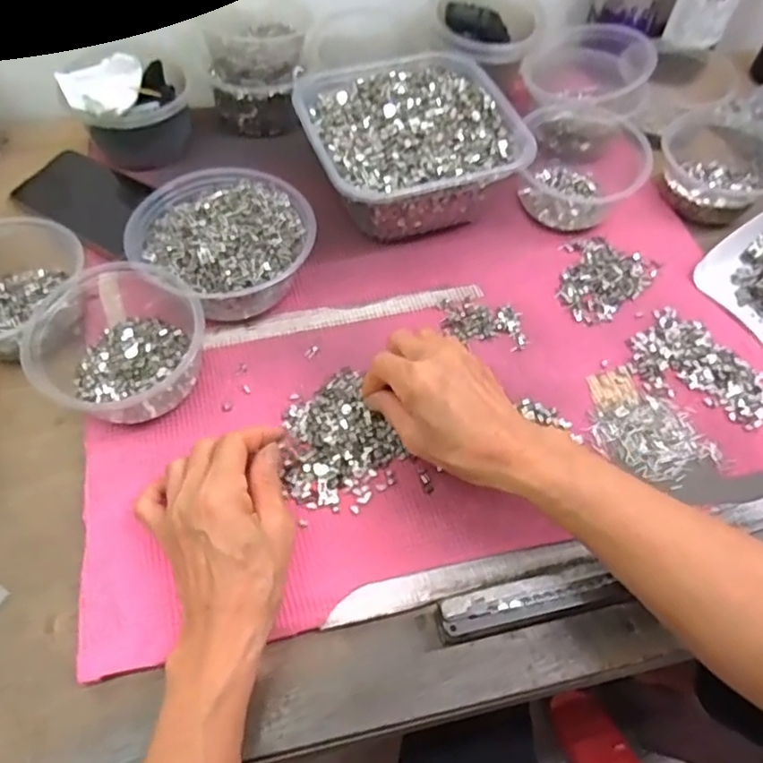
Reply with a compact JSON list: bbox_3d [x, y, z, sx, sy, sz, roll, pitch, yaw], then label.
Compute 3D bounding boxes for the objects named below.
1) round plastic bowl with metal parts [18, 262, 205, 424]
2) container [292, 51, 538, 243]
[{"bbox_3d":[-0.194,-0.028,0.442,0.134,0.060,0.114,24,61,12],"label":"round plastic bowl with metal parts"},{"bbox_3d":[0.018,-0.213,0.558,0.173,0.066,0.186,-18,59,-14],"label":"container"}]

